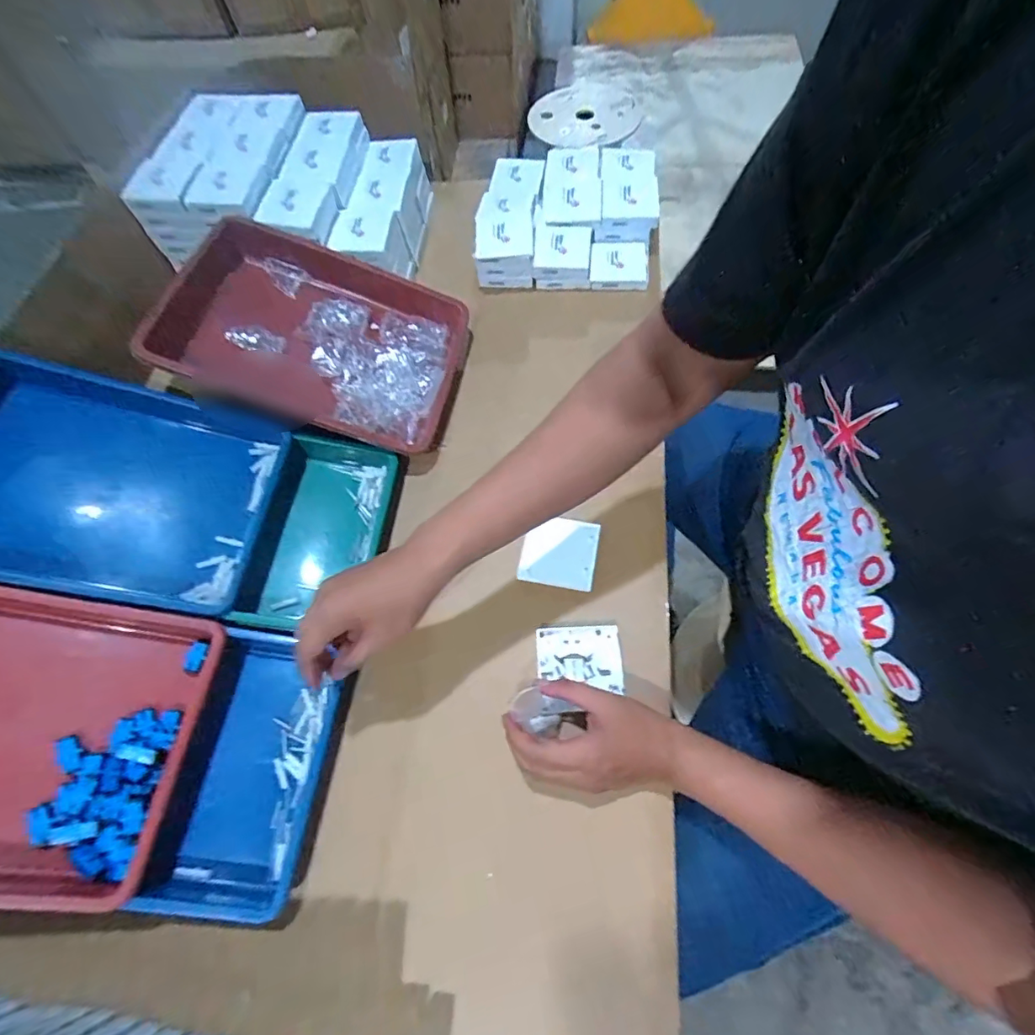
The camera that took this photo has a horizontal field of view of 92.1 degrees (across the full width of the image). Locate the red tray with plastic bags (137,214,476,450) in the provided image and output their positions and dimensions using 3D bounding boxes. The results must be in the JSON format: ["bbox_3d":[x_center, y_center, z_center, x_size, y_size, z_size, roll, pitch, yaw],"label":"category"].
[{"bbox_3d":[-0.261,-0.241,0.677,0.364,0.063,0.270,18,70,-16],"label":"red tray with plastic bags"}]

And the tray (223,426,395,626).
[{"bbox_3d":[-0.235,0.021,0.599,0.136,0.062,0.238,8,65,8],"label":"tray"}]

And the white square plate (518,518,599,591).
[{"bbox_3d":[0.050,0.040,0.596,0.087,0.006,0.085,9,65,8],"label":"white square plate"}]

